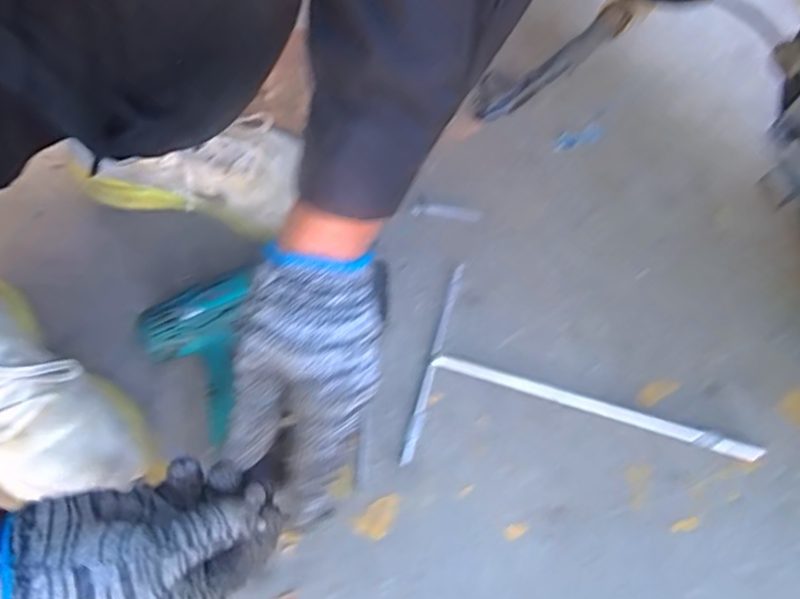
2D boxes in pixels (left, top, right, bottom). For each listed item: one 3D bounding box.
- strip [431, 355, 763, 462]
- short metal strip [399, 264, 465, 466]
[{"bbox_3d":[0.171,0.093,0.515,0.286,0.009,0.016,16,67,6],"label":"strip"},{"bbox_3d":[0.031,0.054,0.530,0.011,0.007,0.193,15,67,6],"label":"short metal strip"}]

